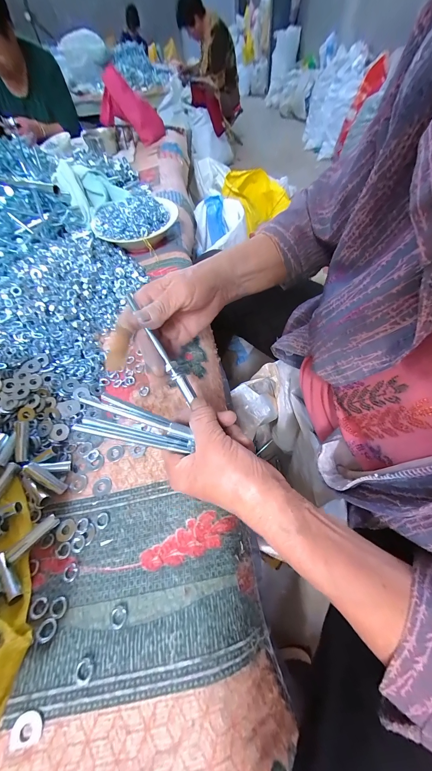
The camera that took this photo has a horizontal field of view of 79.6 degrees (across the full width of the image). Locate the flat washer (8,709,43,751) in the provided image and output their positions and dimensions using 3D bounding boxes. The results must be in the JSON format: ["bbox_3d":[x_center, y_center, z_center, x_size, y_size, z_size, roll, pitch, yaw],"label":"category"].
[{"bbox_3d":[-0.123,0.222,0.167,0.020,0.004,0.015,-11,54,-4],"label":"flat washer"}]

